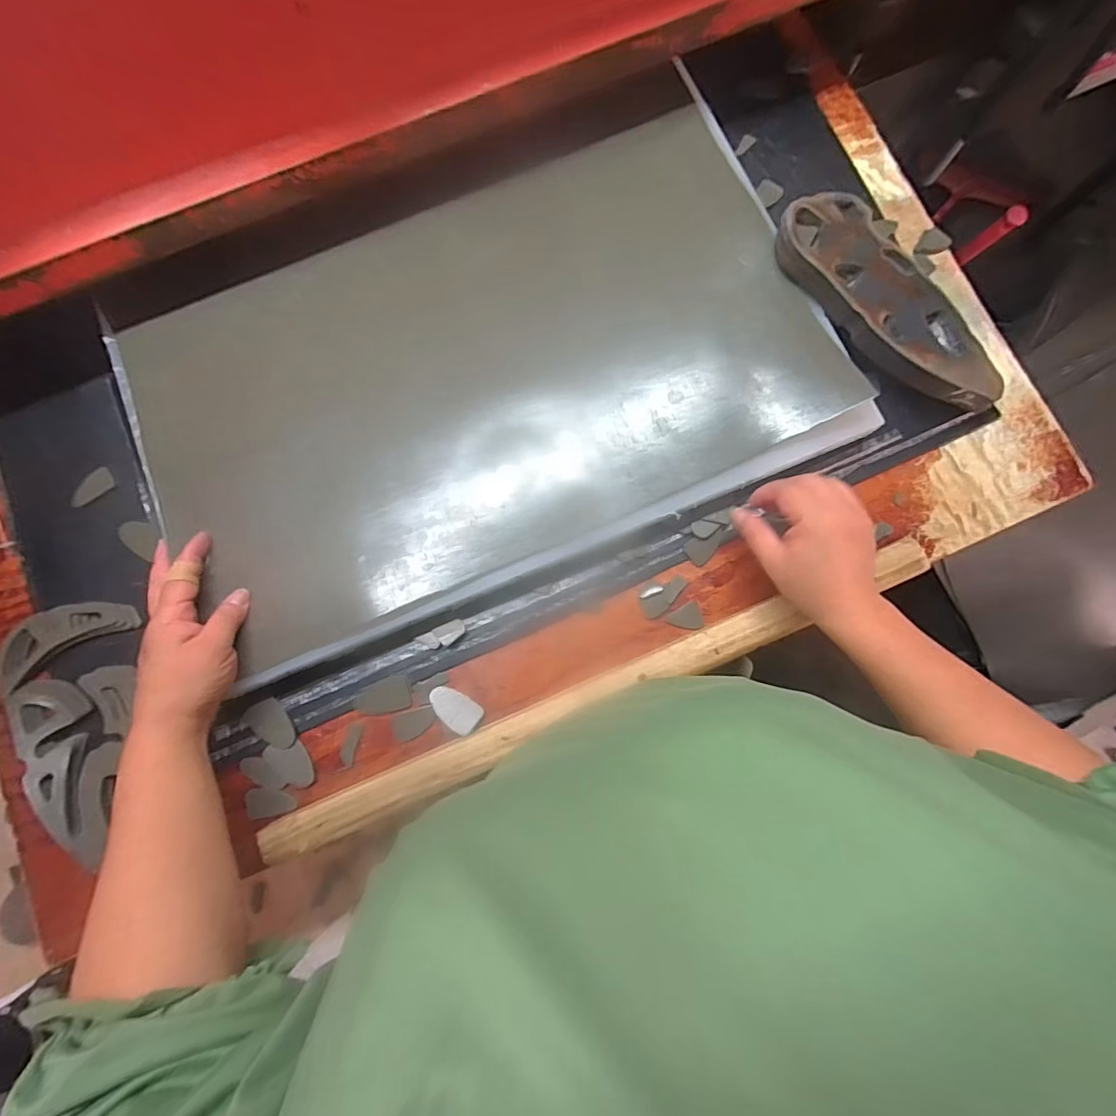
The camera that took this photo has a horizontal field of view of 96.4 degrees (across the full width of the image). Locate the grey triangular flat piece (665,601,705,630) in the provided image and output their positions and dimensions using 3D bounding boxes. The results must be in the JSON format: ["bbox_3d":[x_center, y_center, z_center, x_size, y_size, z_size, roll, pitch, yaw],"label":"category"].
[{"bbox_3d":[0.111,0.053,0.434,0.030,0.004,0.023,-18,80,-3],"label":"grey triangular flat piece"}]

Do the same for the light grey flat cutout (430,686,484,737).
[{"bbox_3d":[-0.088,0.127,0.420,0.046,0.005,0.027,31,81,6],"label":"light grey flat cutout"}]

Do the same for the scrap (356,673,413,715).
[{"bbox_3d":[-0.147,0.117,0.421,0.046,0.005,0.028,-16,80,-2],"label":"scrap"}]

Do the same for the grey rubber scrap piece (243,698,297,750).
[{"bbox_3d":[-0.237,0.138,0.413,0.029,0.004,0.045,-42,82,-7],"label":"grey rubber scrap piece"}]

